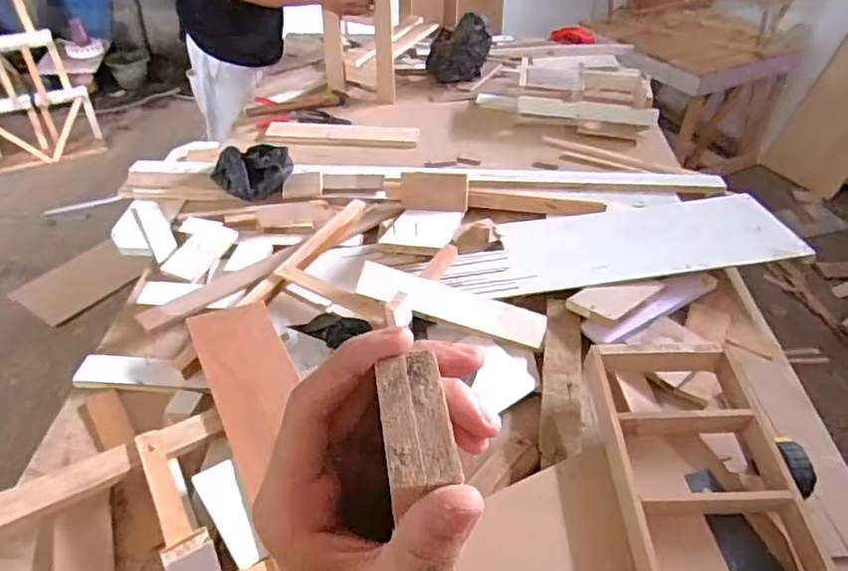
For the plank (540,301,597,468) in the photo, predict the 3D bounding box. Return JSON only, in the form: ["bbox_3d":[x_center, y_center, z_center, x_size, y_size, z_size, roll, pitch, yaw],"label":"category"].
[{"bbox_3d":[0.232,0.142,0.993,0.079,0.027,0.336,3,44,10],"label":"plank"}]

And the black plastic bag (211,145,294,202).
[{"bbox_3d":[-0.396,-0.275,1.427,0.144,0.099,0.164,-32,51,-31],"label":"black plastic bag"}]

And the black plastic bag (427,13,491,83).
[{"bbox_3d":[0.103,-0.714,1.854,0.189,0.164,0.181,2,42,1],"label":"black plastic bag"}]

